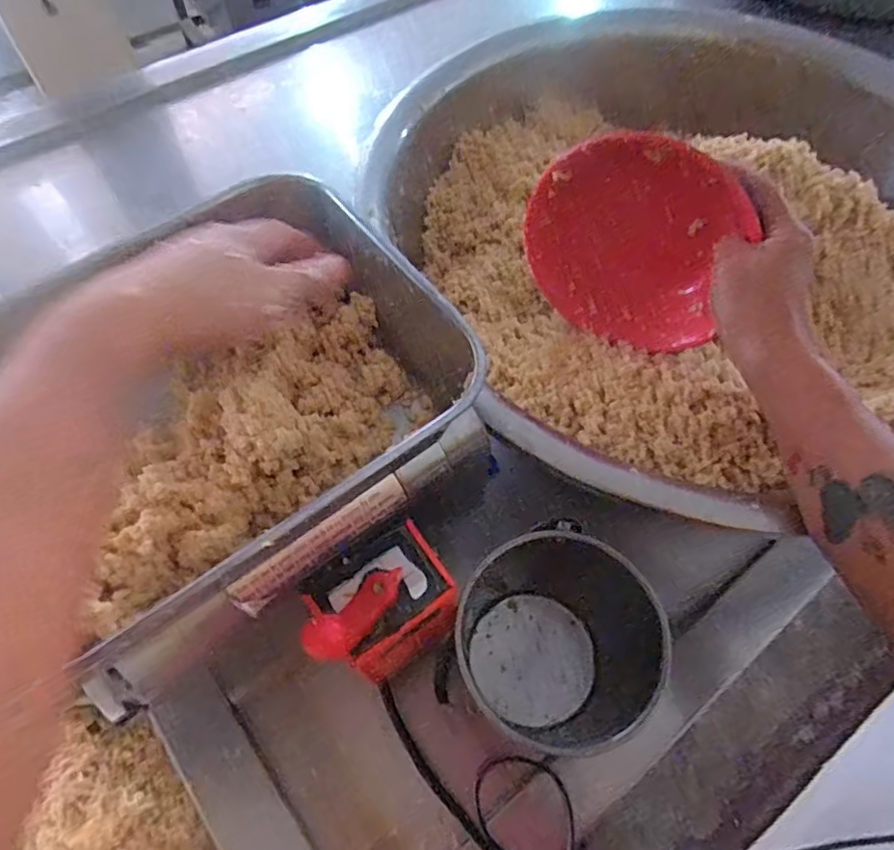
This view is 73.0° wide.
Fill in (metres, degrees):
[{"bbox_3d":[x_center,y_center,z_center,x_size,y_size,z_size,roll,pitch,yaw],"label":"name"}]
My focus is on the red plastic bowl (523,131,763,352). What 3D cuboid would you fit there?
[{"bbox_3d":[0.142,-0.138,0.465,0.155,0.146,0.063,35,65,16],"label":"red plastic bowl"}]

